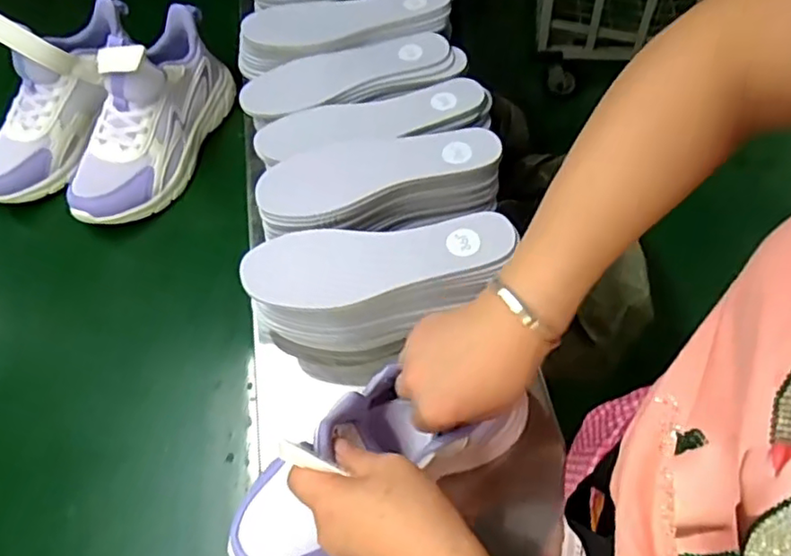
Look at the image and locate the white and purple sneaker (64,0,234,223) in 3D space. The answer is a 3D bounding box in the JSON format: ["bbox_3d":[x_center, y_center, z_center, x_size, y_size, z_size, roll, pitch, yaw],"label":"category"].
[{"bbox_3d":[-0.269,-0.183,0.654,0.086,0.138,0.249,14,58,11],"label":"white and purple sneaker"}]

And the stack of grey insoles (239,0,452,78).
[{"bbox_3d":[-0.058,-0.286,0.706,0.245,0.048,0.088,-6,56,-2],"label":"stack of grey insoles"}]

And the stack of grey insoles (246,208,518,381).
[{"bbox_3d":[-0.012,0.017,0.517,0.208,0.109,0.092,-7,56,-3],"label":"stack of grey insoles"}]

